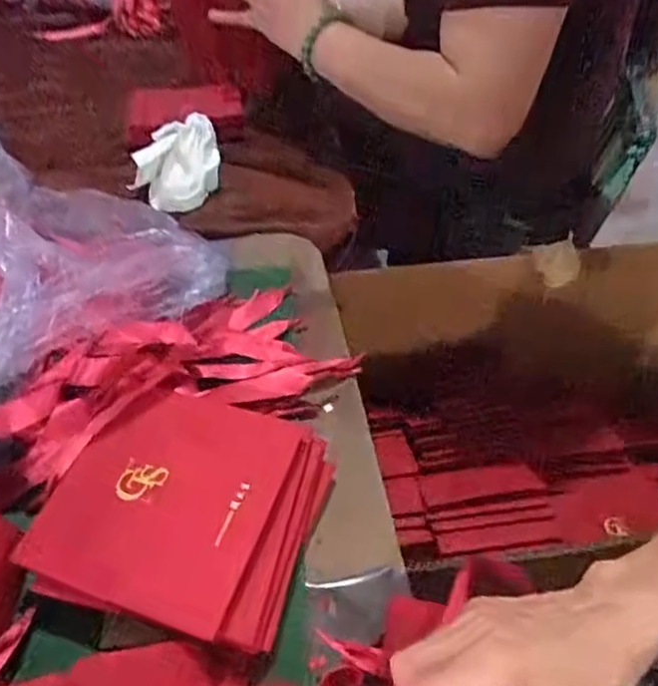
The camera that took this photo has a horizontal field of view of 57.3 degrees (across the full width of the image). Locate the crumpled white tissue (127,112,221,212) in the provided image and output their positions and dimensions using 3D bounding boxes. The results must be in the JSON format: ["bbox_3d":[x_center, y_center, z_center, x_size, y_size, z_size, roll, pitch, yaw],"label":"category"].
[{"bbox_3d":[-0.167,-0.197,0.662,0.095,0.057,0.108,-6,47,-5],"label":"crumpled white tissue"}]

